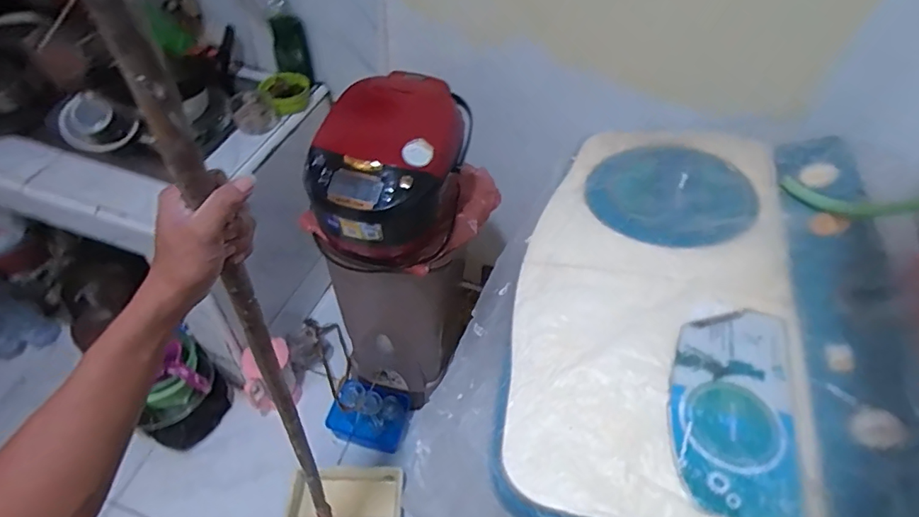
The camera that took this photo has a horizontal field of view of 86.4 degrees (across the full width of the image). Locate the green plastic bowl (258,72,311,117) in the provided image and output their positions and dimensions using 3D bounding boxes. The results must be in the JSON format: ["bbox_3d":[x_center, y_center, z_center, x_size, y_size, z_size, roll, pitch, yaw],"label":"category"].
[{"bbox_3d":[-0.445,-0.430,1.272,0.116,0.053,0.118,2,50,-2],"label":"green plastic bowl"}]

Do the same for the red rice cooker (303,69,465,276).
[{"bbox_3d":[-0.134,-0.156,0.964,0.255,0.251,0.324,6,50,1],"label":"red rice cooker"}]

